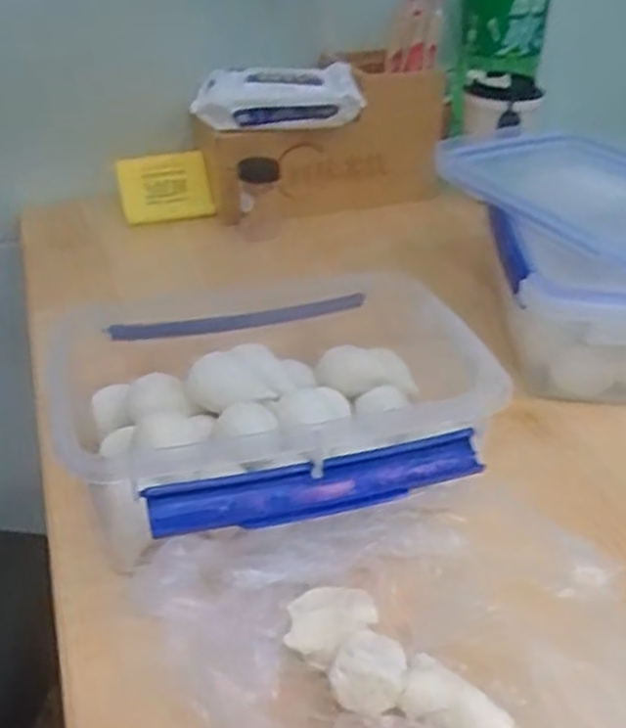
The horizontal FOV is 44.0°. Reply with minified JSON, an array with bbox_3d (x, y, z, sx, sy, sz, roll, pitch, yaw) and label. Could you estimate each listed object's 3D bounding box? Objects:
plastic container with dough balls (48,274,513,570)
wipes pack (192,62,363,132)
[{"bbox_3d":[-0.015,0.026,0.491,0.269,0.086,0.198,-9,34,-14],"label":"plastic container with dough balls"},{"bbox_3d":[-0.037,-0.274,0.805,0.171,0.050,0.074,-7,34,-12],"label":"wipes pack"}]

